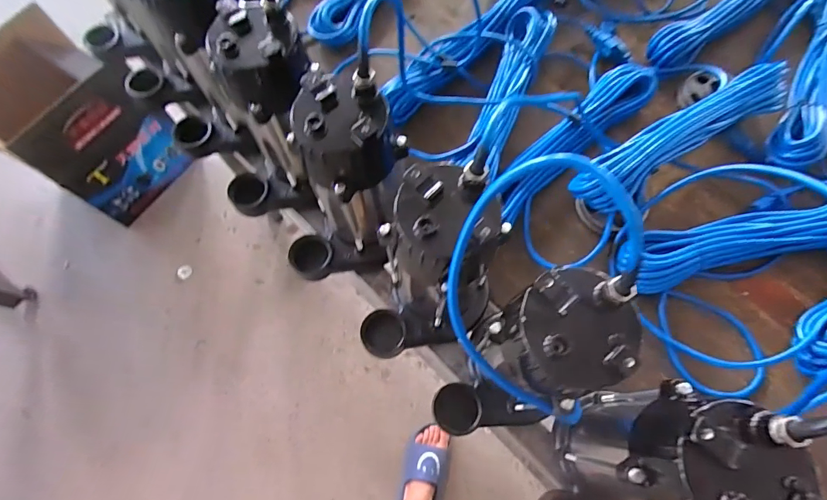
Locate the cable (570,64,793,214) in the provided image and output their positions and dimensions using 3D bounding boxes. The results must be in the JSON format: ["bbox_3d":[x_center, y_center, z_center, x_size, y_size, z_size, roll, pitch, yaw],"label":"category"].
[{"bbox_3d":[0.357,-0.154,0.549,0.347,0.040,0.065,-32,72,-11],"label":"cable"}]

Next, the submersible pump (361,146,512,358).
[{"bbox_3d":[0.008,0.032,0.409,0.102,0.225,0.149,39,74,14],"label":"submersible pump"}]

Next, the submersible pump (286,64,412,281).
[{"bbox_3d":[-0.085,-0.052,0.449,0.093,0.225,0.146,35,73,13],"label":"submersible pump"}]

